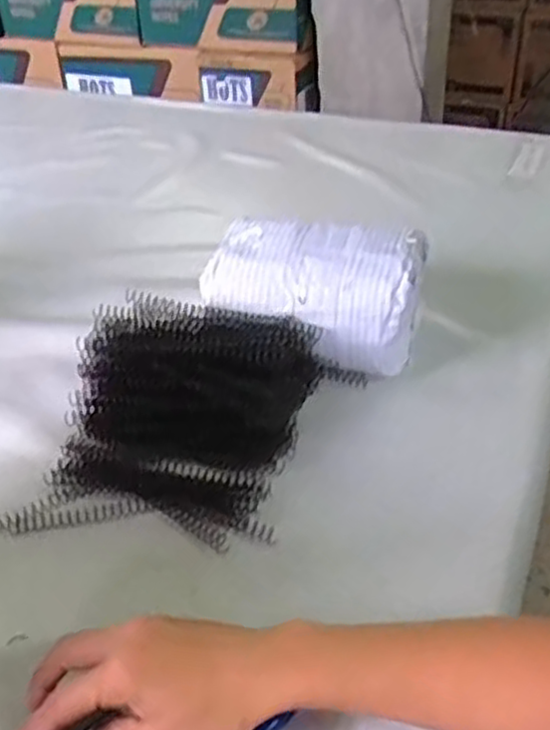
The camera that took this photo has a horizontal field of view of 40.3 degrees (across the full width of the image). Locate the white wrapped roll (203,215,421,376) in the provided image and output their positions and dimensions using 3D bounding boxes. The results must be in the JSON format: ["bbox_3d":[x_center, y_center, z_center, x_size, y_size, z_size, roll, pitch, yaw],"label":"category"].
[{"bbox_3d":[0.035,-0.063,0.665,0.182,0.109,0.108,7,38,12],"label":"white wrapped roll"}]

